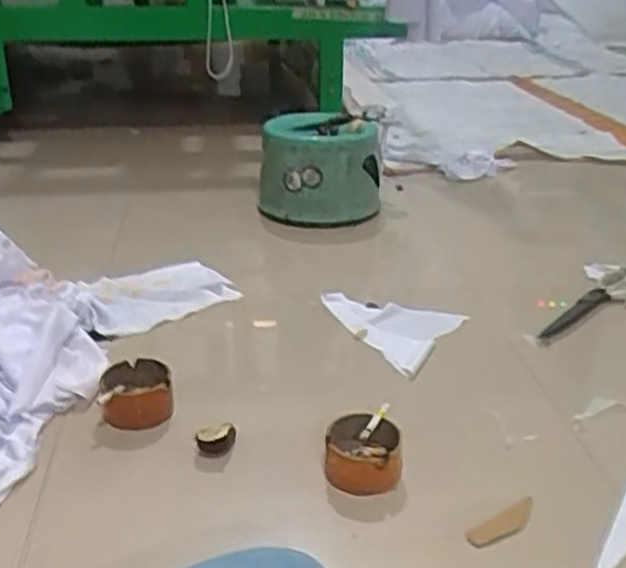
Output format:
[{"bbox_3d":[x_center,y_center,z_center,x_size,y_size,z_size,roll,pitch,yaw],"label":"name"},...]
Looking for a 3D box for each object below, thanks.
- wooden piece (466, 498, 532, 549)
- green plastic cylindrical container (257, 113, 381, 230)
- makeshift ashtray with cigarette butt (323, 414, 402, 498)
[{"bbox_3d":[0.192,0.239,0.759,0.099,0.011,0.029,-19,31,-37],"label":"wooden piece"},{"bbox_3d":[0.013,-0.228,1.540,0.244,0.197,0.191,1,25,2],"label":"green plastic cylindrical container"},{"bbox_3d":[0.055,0.183,0.826,0.078,0.047,0.083,4,24,6],"label":"makeshift ashtray with cigarette butt"}]

